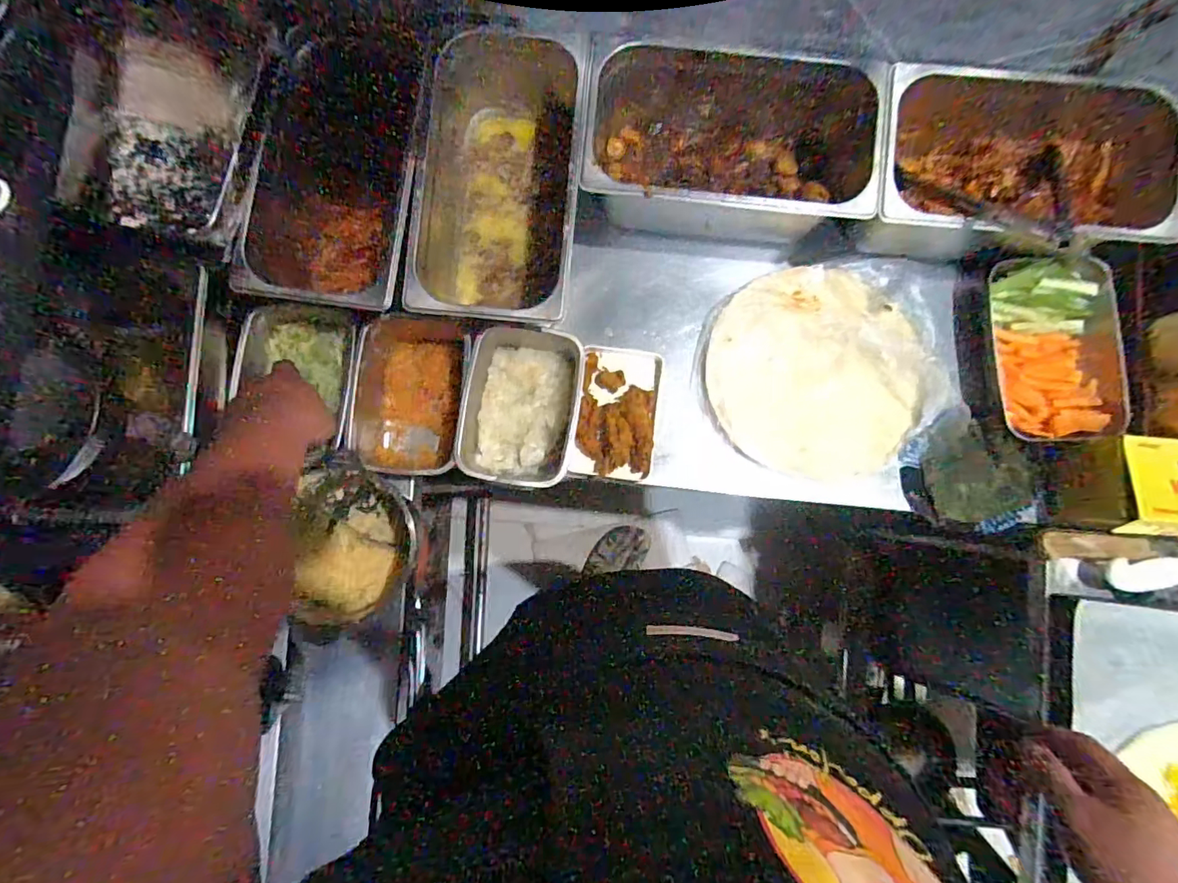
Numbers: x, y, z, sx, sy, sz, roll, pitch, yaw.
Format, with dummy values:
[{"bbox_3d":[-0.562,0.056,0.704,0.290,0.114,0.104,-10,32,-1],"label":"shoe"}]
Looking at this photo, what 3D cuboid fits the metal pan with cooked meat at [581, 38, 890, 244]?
[{"bbox_3d":[0.157,-0.347,0.621,0.324,0.135,0.191,9,85,-1],"label":"metal pan with cooked meat"}]

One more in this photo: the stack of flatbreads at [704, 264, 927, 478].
[{"bbox_3d":[0.287,-0.093,0.666,0.261,0.026,0.259,4,85,-1],"label":"stack of flatbreads"}]

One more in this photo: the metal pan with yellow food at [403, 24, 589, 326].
[{"bbox_3d":[-0.100,-0.316,0.623,0.180,0.118,0.367,5,85,-1],"label":"metal pan with yellow food"}]

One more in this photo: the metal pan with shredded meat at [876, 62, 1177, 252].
[{"bbox_3d":[0.472,-0.317,0.621,0.309,0.150,0.185,5,85,-1],"label":"metal pan with shredded meat"}]

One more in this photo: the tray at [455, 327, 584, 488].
[{"bbox_3d":[-0.080,-0.045,0.636,0.135,0.058,0.190,8,85,-1],"label":"tray"}]

